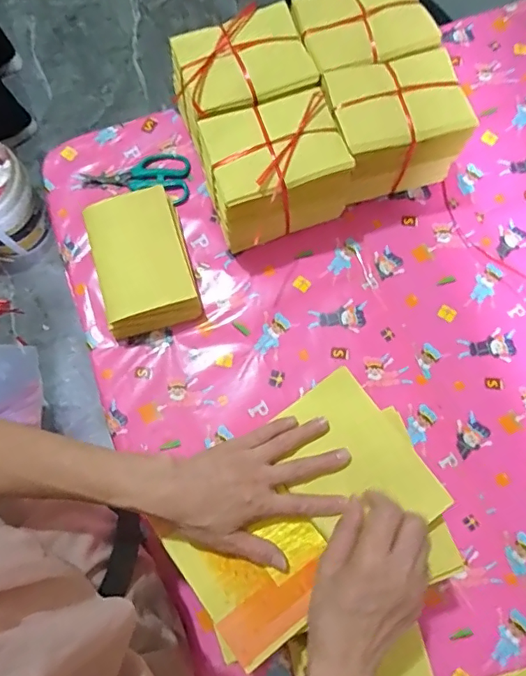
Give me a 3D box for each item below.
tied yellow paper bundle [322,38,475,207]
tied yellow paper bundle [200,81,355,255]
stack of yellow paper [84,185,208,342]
[{"bbox_3d":[0.166,-0.274,0.657,0.157,0.138,0.125,-19,76,-4],"label":"tied yellow paper bundle"},{"bbox_3d":[0.015,-0.216,0.645,0.165,0.135,0.124,-20,76,-4],"label":"tied yellow paper bundle"},{"bbox_3d":[-0.155,-0.100,0.646,0.118,0.074,0.165,-14,76,-3],"label":"stack of yellow paper"}]

